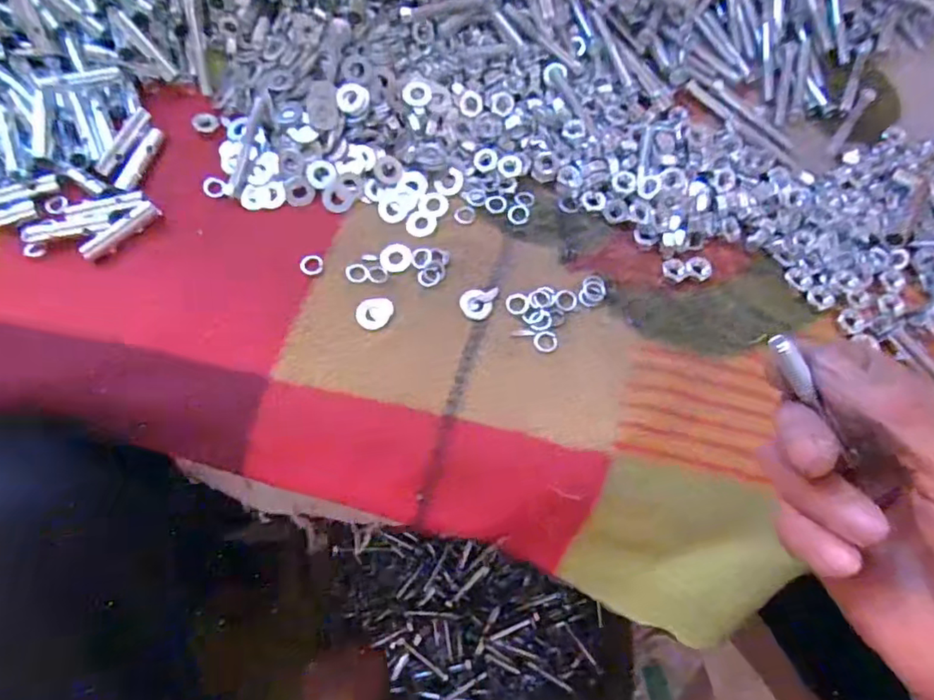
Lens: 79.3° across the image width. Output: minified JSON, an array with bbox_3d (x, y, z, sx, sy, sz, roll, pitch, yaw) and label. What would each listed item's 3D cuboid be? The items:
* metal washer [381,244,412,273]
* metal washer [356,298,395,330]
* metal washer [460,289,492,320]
[{"bbox_3d":[-0.039,-0.050,0.306,0.017,0.004,0.017,0,70,-1],"label":"metal washer"},{"bbox_3d":[-0.048,-0.019,0.293,0.019,0.004,0.017,-6,70,-3],"label":"metal washer"},{"bbox_3d":[0.005,-0.024,0.295,0.015,0.004,0.017,-39,75,-14],"label":"metal washer"}]

